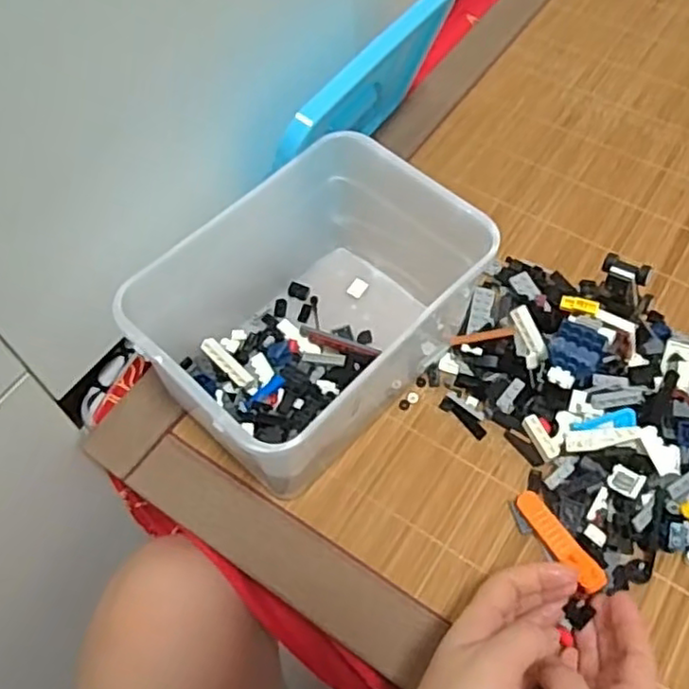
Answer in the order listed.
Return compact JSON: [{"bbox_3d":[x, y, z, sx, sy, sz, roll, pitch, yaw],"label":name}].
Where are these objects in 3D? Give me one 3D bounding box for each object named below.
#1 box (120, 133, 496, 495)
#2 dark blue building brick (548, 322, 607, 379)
[{"bbox_3d":[-0.021,-0.017,0.467,0.152,0.124,0.208,38,67,23],"label":"box"},{"bbox_3d":[0.155,0.003,0.453,0.031,0.012,0.031,26,63,18],"label":"dark blue building brick"}]

